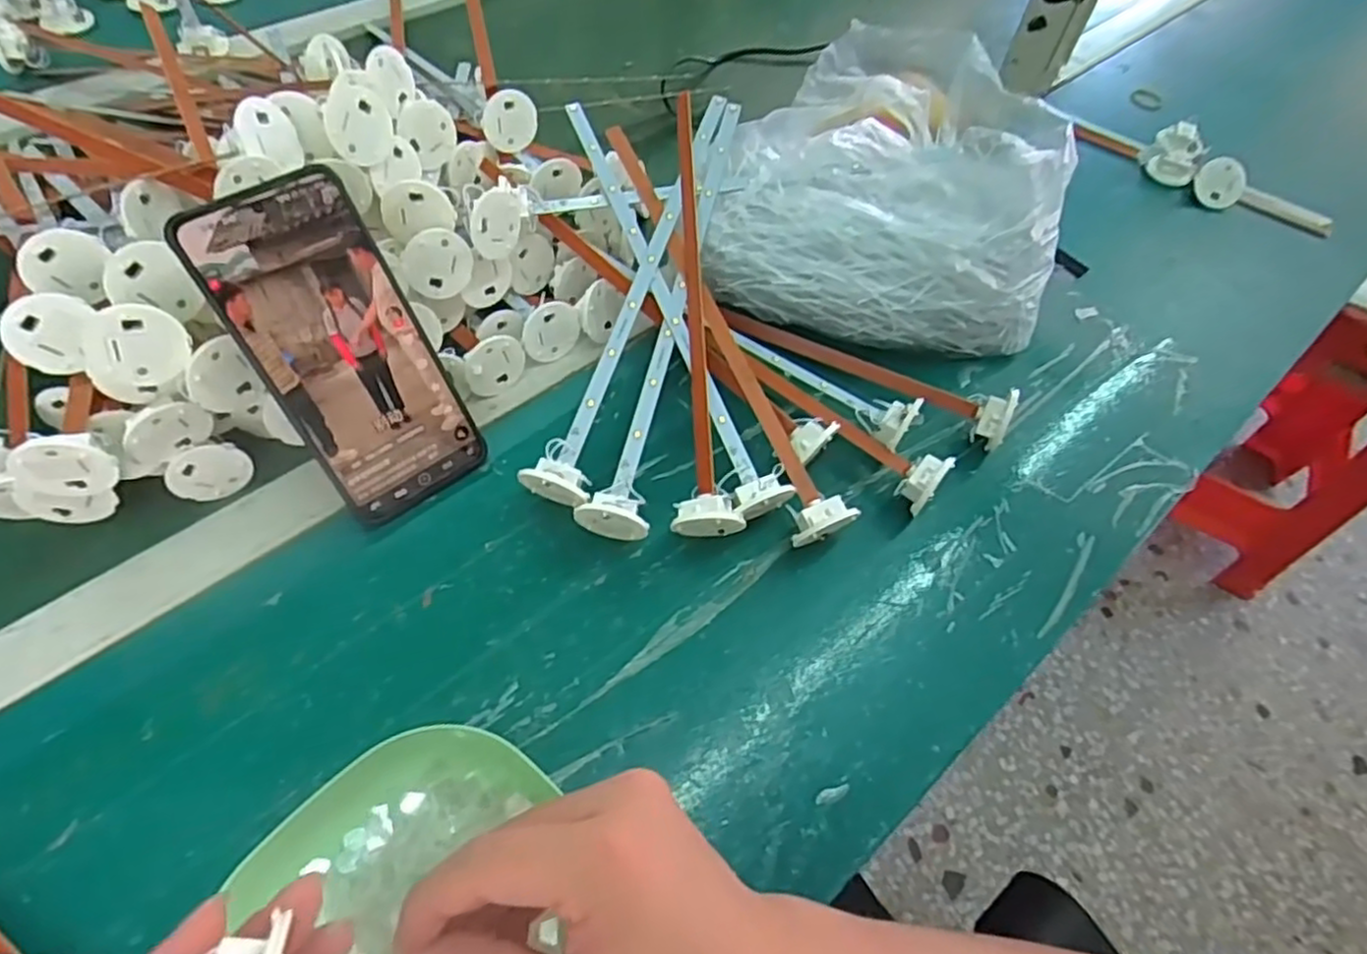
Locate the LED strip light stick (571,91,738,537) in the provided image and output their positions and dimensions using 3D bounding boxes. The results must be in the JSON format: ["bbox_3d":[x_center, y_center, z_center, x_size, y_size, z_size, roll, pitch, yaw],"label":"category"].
[{"bbox_3d":[-0.003,-0.103,0.422,0.032,0.032,0.287,13,69,4],"label":"LED strip light stick"}]

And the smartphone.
[{"bbox_3d":[-0.165,-0.060,0.358,0.077,0.164,0.004,-36,29,-25],"label":"smartphone"}]

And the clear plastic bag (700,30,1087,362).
[{"bbox_3d":[0.140,-0.198,0.494,0.206,0.117,0.225,11,58,2],"label":"clear plastic bag"}]

